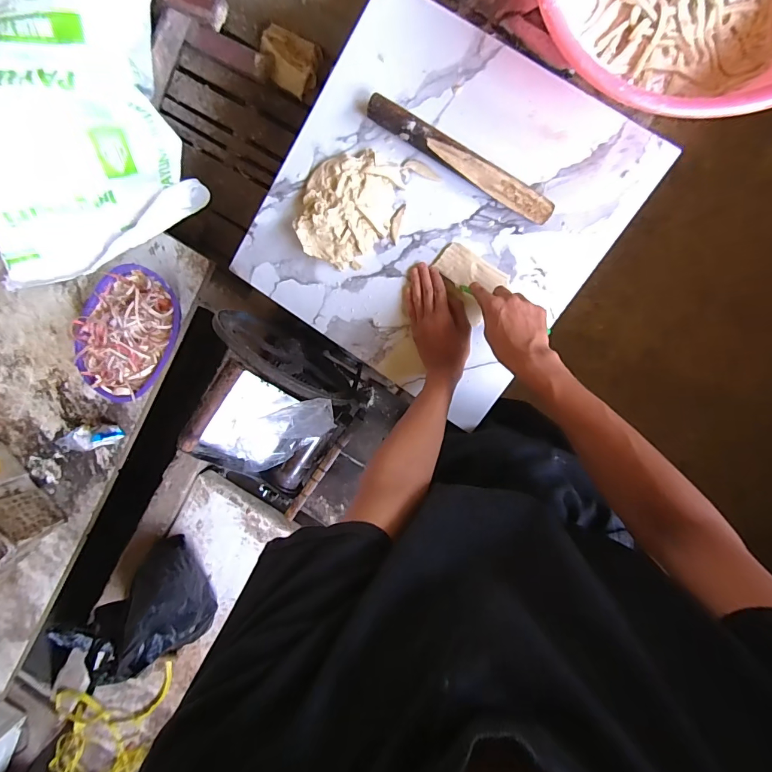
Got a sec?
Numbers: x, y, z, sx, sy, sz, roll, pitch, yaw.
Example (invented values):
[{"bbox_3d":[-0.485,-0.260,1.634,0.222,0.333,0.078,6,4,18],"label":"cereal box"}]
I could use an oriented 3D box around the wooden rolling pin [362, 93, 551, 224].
[{"bbox_3d":[0.107,-0.328,0.588,0.302,0.035,0.032,34,99,3],"label":"wooden rolling pin"}]

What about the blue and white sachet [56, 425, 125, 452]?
[{"bbox_3d":[-0.706,0.122,0.963,0.150,0.065,0.059,-11,95,9],"label":"blue and white sachet"}]

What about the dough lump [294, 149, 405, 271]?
[{"bbox_3d":[-0.055,-0.271,0.616,0.155,0.043,0.169,11,98,6],"label":"dough lump"}]

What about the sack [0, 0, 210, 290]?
[{"bbox_3d":[-0.627,-0.571,0.789,0.425,0.176,0.671,-8,95,9],"label":"sack"}]

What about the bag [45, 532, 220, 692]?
[{"bbox_3d":[-0.530,0.499,0.886,0.192,0.286,0.207,-31,91,10],"label":"bag"}]

